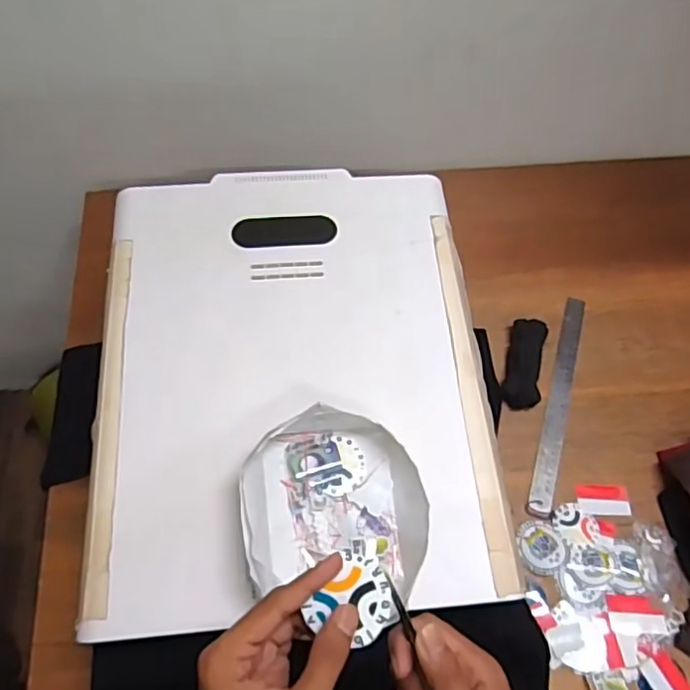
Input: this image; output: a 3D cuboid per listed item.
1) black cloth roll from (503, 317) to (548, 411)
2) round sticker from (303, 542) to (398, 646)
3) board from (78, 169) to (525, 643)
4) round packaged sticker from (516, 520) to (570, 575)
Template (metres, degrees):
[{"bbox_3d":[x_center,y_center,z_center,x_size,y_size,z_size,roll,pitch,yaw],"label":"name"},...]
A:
[{"bbox_3d":[0.245,0.023,0.823,0.046,0.028,0.132,15,62,4],"label":"black cloth roll"},{"bbox_3d":[0.002,0.160,0.384,0.055,0.007,0.056,1,81,-5],"label":"round sticker"},{"bbox_3d":[-0.056,0.014,0.651,0.403,0.038,0.511,-5,61,-5],"label":"board"},{"bbox_3d":[0.235,0.238,0.722,0.059,0.006,0.061,2,62,-3],"label":"round packaged sticker"}]

